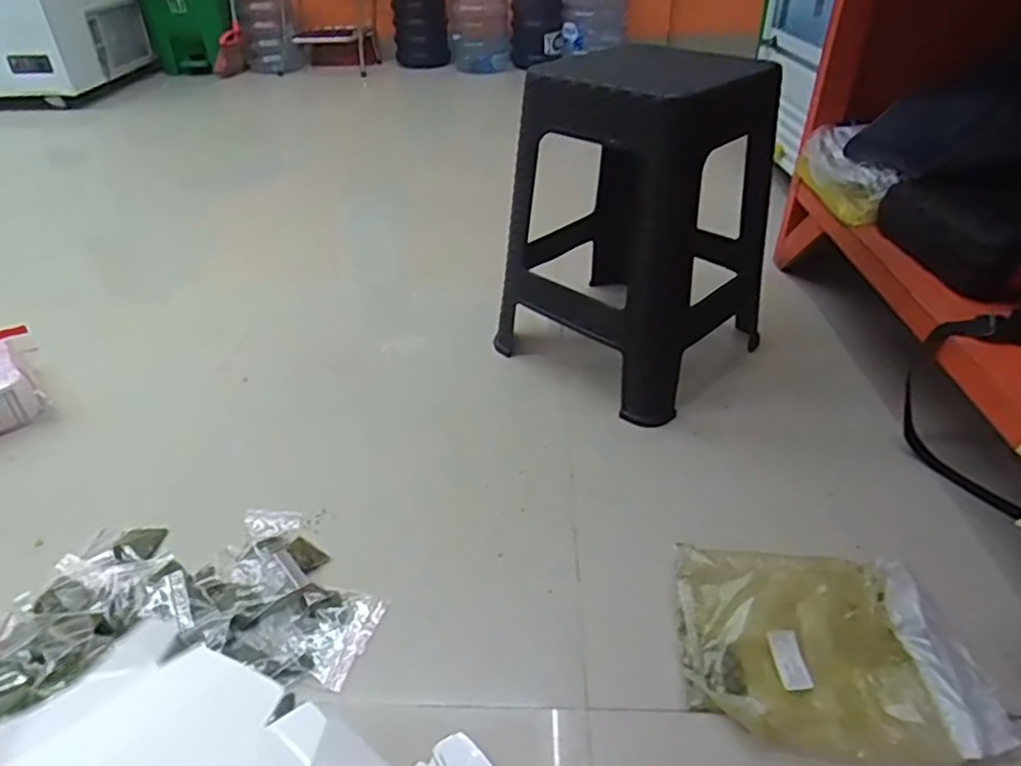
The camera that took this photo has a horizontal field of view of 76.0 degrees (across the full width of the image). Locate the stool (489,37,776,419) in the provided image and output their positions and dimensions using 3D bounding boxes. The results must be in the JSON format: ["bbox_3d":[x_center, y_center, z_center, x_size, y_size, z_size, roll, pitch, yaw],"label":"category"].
[{"bbox_3d":[0.223,-0.265,1.051,0.369,0.465,0.337,-30,46,-33],"label":"stool"}]

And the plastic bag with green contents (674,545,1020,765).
[{"bbox_3d":[0.332,0.267,0.683,0.292,0.035,0.216,1,37,2],"label":"plastic bag with green contents"}]

